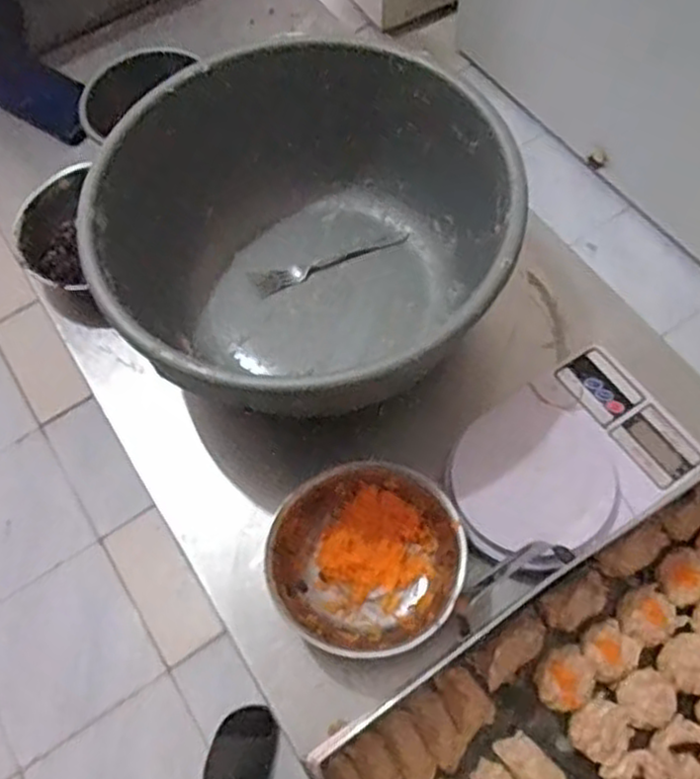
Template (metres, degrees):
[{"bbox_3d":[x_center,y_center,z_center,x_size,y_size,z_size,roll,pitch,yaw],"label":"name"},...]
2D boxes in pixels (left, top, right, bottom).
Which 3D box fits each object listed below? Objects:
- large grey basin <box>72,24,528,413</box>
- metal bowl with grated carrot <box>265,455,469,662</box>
[{"bbox_3d":[-0.041,-0.138,0.703,0.354,0.165,0.356,-1,64,3],"label":"large grey basin"},{"bbox_3d":[0.014,0.142,0.636,0.157,0.046,0.158,-1,64,3],"label":"metal bowl with grated carrot"}]

